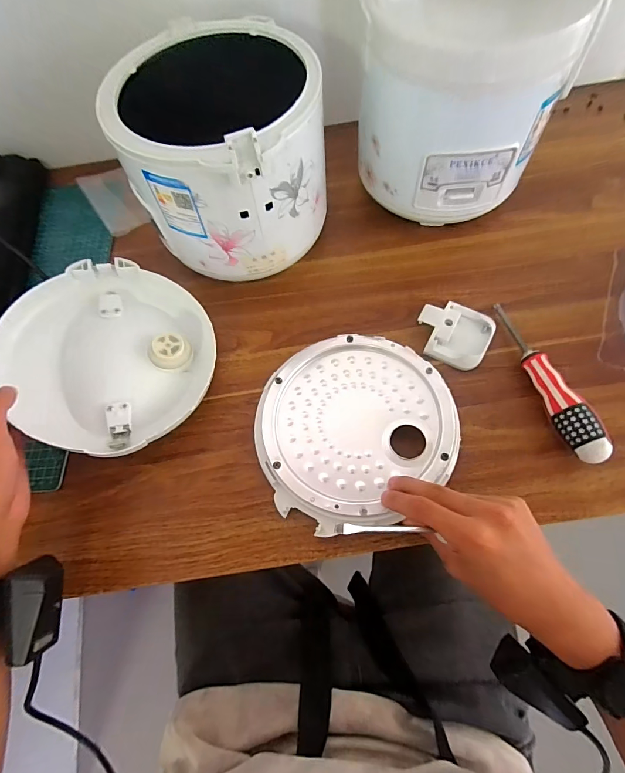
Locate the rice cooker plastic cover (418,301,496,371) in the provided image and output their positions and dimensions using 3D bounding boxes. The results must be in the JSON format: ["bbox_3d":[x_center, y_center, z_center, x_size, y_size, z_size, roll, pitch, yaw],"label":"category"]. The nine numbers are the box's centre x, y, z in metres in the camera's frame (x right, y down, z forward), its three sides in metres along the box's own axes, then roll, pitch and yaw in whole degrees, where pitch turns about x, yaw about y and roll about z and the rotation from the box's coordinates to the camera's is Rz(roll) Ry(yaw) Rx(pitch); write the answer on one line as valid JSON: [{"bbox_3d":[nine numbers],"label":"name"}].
[{"bbox_3d":[0.156,-0.059,0.418,0.078,0.019,0.070,25,71,13],"label":"rice cooker plastic cover"}]

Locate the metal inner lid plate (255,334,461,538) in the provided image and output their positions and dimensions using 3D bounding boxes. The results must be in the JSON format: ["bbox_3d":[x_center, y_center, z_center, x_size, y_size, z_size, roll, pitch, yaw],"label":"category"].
[{"bbox_3d":[0.041,0.034,0.370,0.186,0.021,0.186,-1,67,3],"label":"metal inner lid plate"}]

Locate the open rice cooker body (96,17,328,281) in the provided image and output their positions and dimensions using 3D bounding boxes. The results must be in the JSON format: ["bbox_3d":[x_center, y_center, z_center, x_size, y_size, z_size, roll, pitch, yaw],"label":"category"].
[{"bbox_3d":[-0.087,-0.247,0.424,0.200,0.178,0.221,0,67,3],"label":"open rice cooker body"}]

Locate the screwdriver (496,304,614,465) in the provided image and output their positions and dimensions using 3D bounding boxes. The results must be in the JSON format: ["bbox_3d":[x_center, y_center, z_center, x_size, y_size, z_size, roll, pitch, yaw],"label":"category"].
[{"bbox_3d":[0.231,-0.011,0.381,0.029,0.039,0.183,-15,67,-3],"label":"screwdriver"}]

